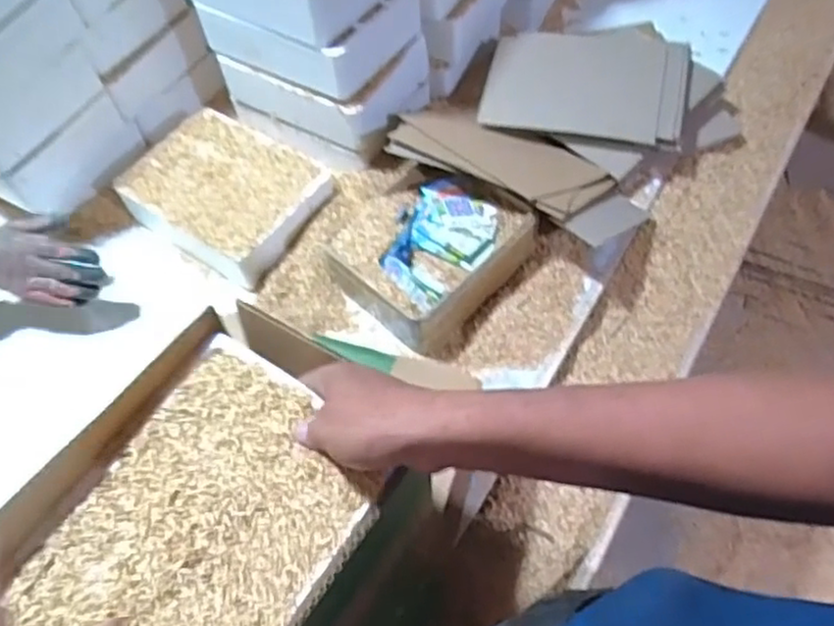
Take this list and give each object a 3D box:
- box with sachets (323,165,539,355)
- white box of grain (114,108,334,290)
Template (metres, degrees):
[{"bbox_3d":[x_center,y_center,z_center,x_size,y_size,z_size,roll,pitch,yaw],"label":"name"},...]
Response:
[{"bbox_3d":[0.020,-0.084,0.866,0.180,0.077,0.218,35,67,23],"label":"box with sachets"},{"bbox_3d":[-0.259,-0.162,0.946,0.244,0.070,0.181,29,65,20],"label":"white box of grain"}]

